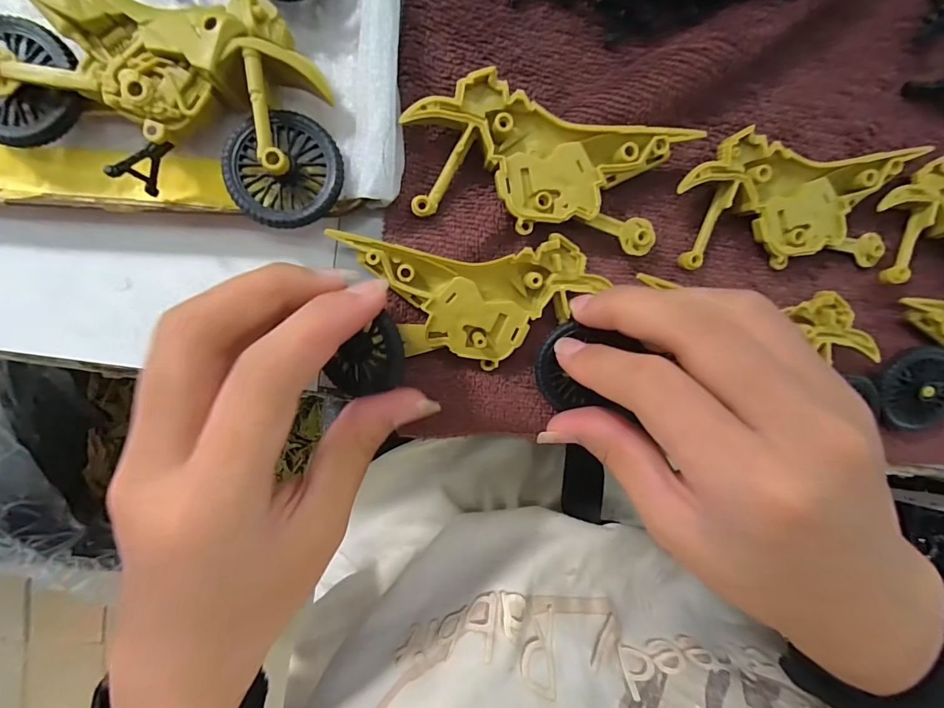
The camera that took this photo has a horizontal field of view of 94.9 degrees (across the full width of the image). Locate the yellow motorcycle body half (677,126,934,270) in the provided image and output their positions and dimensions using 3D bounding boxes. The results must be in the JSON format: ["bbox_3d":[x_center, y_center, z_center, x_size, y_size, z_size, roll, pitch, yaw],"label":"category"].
[{"bbox_3d":[0.129,-0.061,0.176,0.097,0.012,0.048,-2,97,-7],"label":"yellow motorcycle body half"}]

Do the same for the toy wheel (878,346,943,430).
[{"bbox_3d":[0.199,0.016,0.193,0.037,0.011,0.035,-1,97,-7],"label":"toy wheel"}]

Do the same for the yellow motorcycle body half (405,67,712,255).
[{"bbox_3d":[0.027,-0.069,0.162,0.096,0.012,0.047,9,96,-7],"label":"yellow motorcycle body half"}]

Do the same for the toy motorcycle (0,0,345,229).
[{"bbox_3d":[-0.098,-0.084,0.139,0.113,0.024,0.061,14,95,-9],"label":"toy motorcycle"}]

